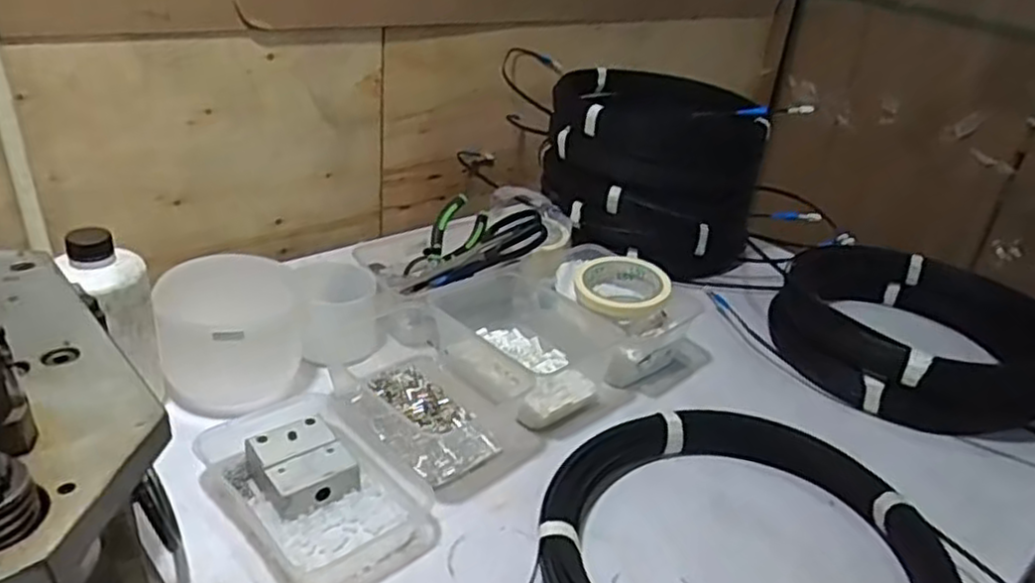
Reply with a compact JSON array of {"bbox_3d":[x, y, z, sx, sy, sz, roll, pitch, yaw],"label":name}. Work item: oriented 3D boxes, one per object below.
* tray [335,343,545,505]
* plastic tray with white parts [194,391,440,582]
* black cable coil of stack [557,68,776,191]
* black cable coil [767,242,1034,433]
[{"bbox_3d":[-0.074,0.113,0.660,0.121,0.031,0.174,-21,38,-41],"label":"tray"},{"bbox_3d":[-0.154,0.147,0.561,0.124,0.037,0.187,-21,39,-41],"label":"plastic tray with white parts"},{"bbox_3d":[0.179,-0.222,0.955,0.263,0.072,0.253,10,28,6],"label":"black cable coil of stack"},{"bbox_3d":[0.426,0.044,0.805,0.270,0.090,0.282,5,28,-3],"label":"black cable coil"}]

